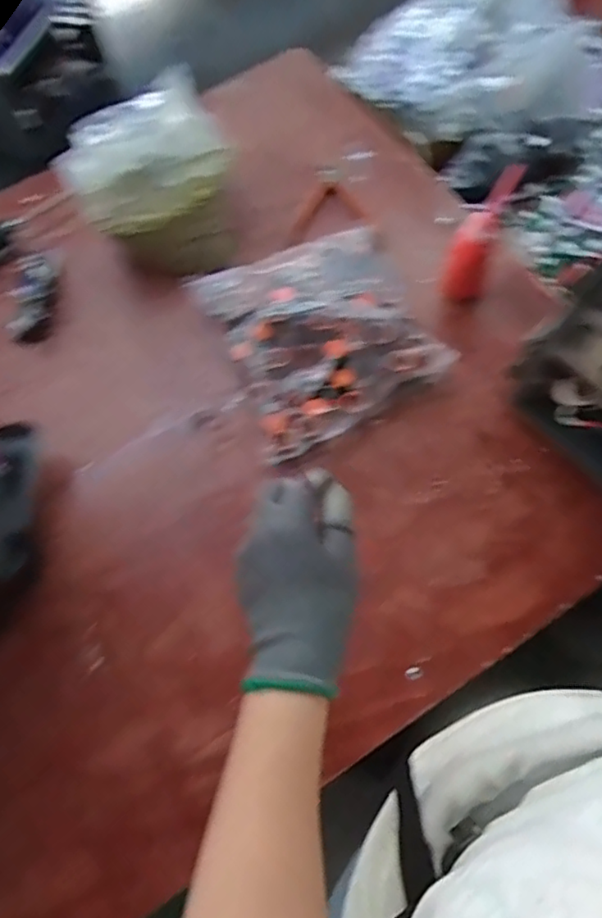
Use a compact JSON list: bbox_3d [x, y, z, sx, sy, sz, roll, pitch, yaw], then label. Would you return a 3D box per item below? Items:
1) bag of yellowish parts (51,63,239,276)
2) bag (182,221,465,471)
[{"bbox_3d":[-0.164,-0.311,0.649,0.160,0.131,0.149,-5,67,1],"label":"bag of yellowish parts"},{"bbox_3d":[0.020,-0.144,0.622,0.214,0.052,0.229,-25,68,-7],"label":"bag"}]

